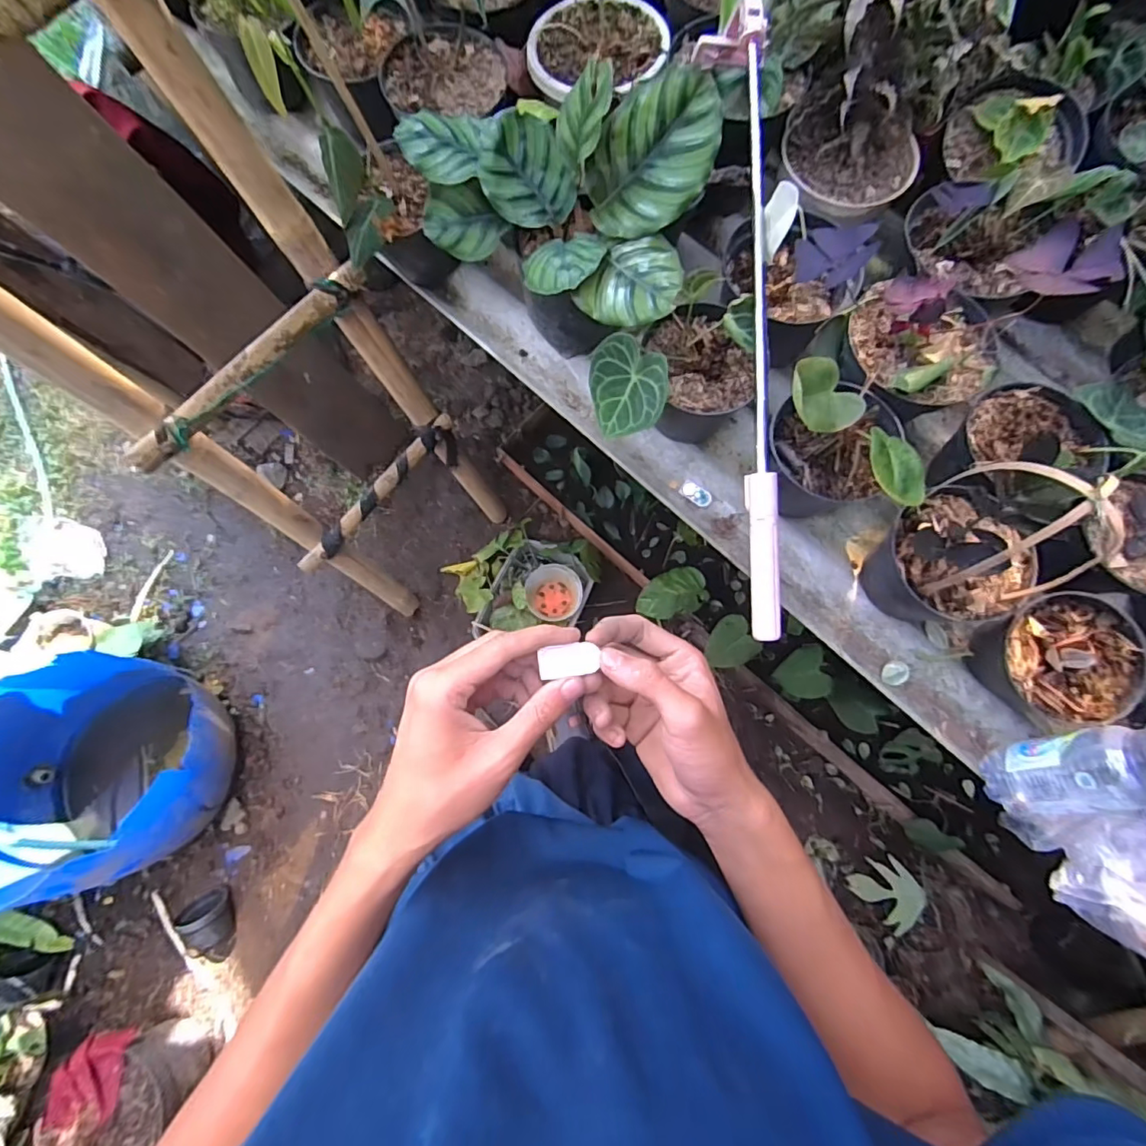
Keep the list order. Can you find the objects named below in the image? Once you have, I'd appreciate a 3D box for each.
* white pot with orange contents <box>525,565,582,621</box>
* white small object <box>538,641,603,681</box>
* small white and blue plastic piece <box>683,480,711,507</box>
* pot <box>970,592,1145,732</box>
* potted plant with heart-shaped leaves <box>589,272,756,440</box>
[{"bbox_3d":[-0.050,0.053,1.448,0.155,0.082,0.145,40,83,6],"label":"white pot with orange contents"},{"bbox_3d":[-0.003,0.053,0.320,0.034,0.004,0.018,-10,81,-2],"label":"white small object"},{"bbox_3d":[0.146,-0.094,0.641,0.036,0.004,0.021,44,109,10],"label":"small white and blue plastic piece"},{"bbox_3d":[0.455,0.087,0.530,0.123,0.086,0.123,-2,81,0],"label":"pot"},{"bbox_3d":[0.102,-0.205,0.575,0.169,0.134,0.117,-17,81,-2],"label":"potted plant with heart-shaped leaves"}]

